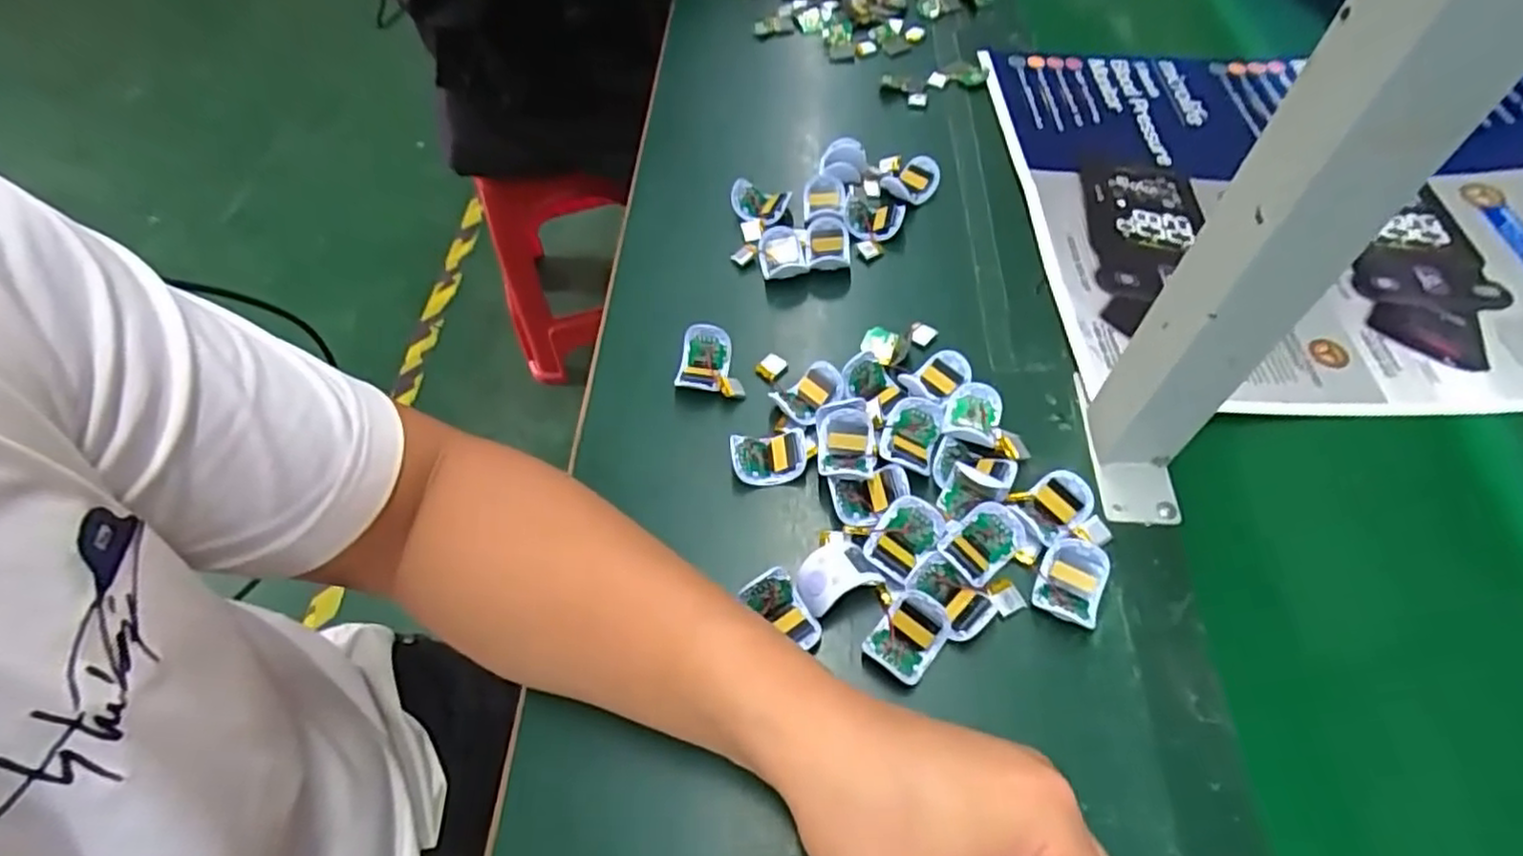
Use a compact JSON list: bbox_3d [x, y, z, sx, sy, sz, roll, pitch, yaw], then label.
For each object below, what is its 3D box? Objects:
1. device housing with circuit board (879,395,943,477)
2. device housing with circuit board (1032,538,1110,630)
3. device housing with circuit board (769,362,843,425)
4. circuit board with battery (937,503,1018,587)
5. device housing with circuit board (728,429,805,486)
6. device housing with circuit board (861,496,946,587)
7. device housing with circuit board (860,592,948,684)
[{"bbox_3d":[0.083,0.003,0.401,0.032,0.014,0.044,15,60,12],"label":"device housing with circuit board"},{"bbox_3d":[0.155,0.077,0.356,0.031,0.012,0.042,21,61,15],"label":"device housing with circuit board"},{"bbox_3d":[0.028,-0.021,0.424,0.038,0.019,0.031,-41,64,-21],"label":"device housing with circuit board"},{"bbox_3d":[0.112,0.059,0.364,0.040,0.015,0.029,-37,63,-19],"label":"circuit board with battery"},{"bbox_3d":[0.004,0.016,0.405,0.041,0.017,0.030,-5,58,0],"label":"device housing with circuit board"},{"bbox_3d":[0.073,0.057,0.366,0.033,0.015,0.042,28,63,19],"label":"device housing with circuit board"},{"bbox_3d":[0.070,0.100,0.345,0.028,0.015,0.040,30,64,20],"label":"device housing with circuit board"}]

